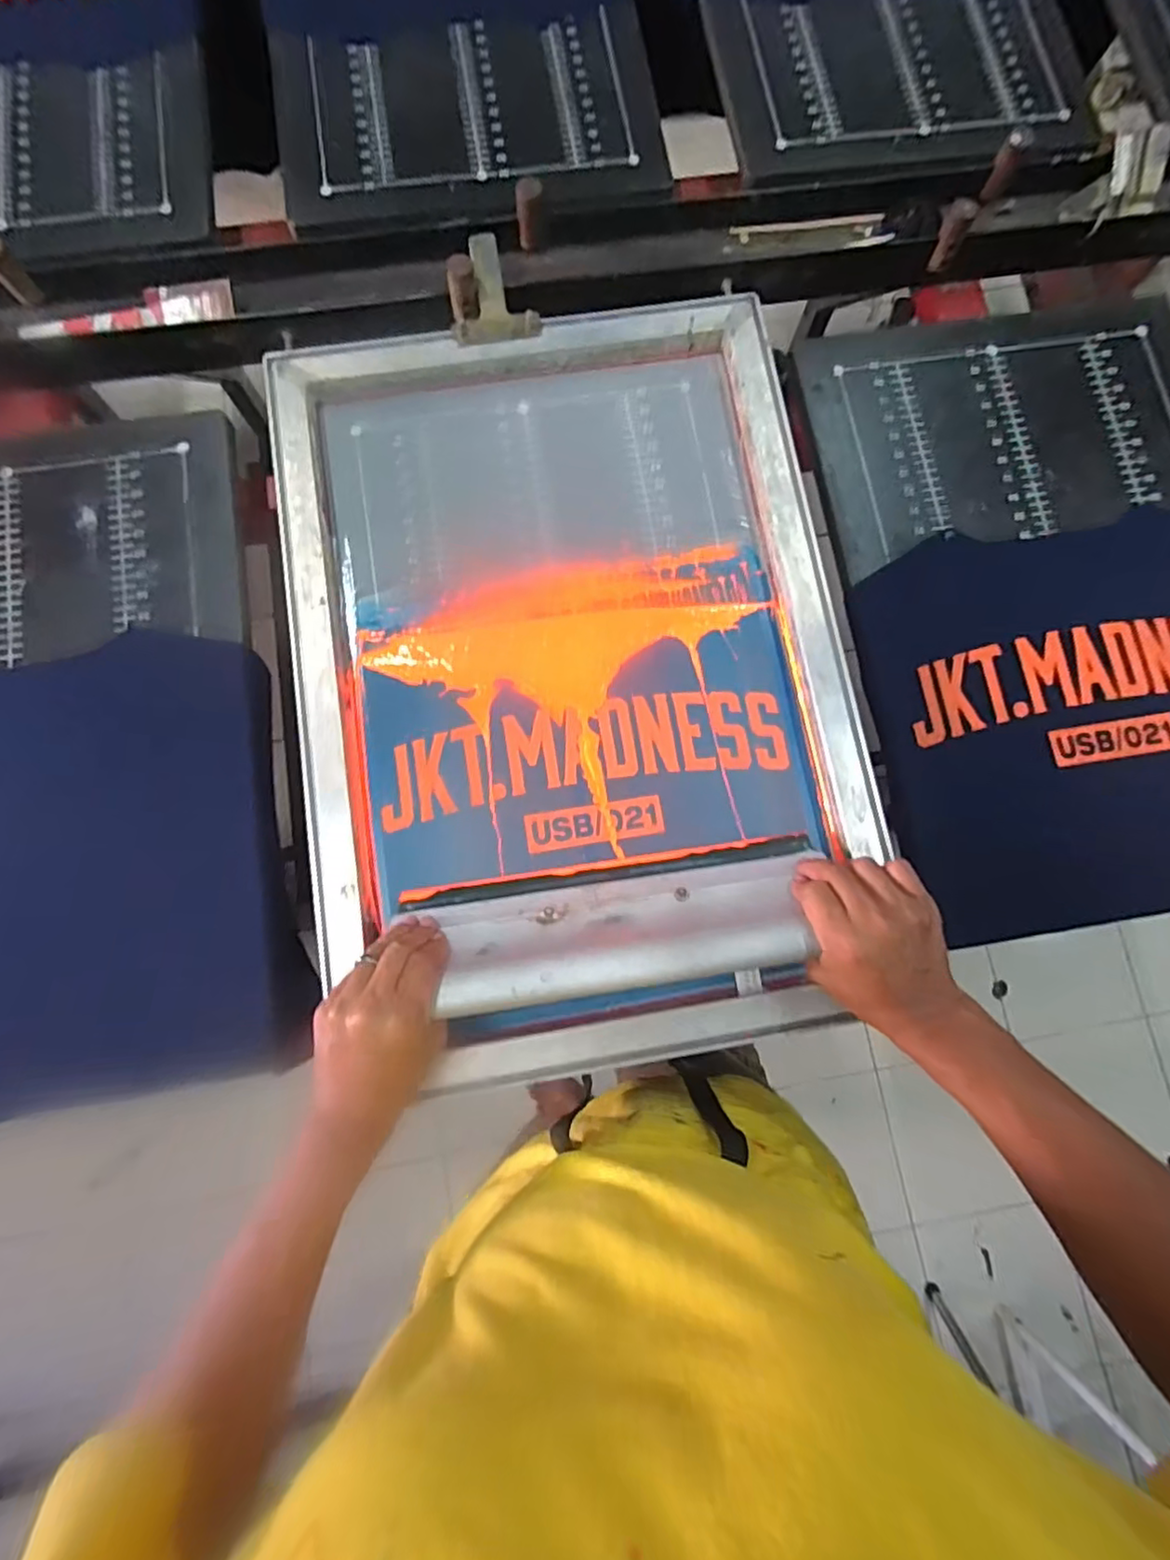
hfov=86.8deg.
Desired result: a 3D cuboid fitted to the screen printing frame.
[{"bbox_3d":[-0.016,-0.125,0.540,0.452,0.047,0.596,-9,82,-3],"label":"screen printing frame"}]

